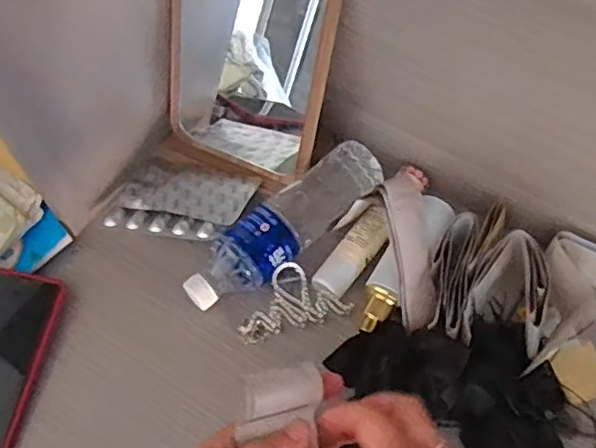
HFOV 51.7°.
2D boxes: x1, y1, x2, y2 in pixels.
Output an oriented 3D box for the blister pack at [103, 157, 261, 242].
[{"bbox_3d":[-0.118,-0.026,0.629,0.132,0.011,0.100,12,49,21],"label":"blister pack"}]

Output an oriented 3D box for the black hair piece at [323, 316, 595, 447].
[{"bbox_3d":[0.149,0.148,0.530,0.165,0.057,0.197,-30,65,-16],"label":"black hair piece"}]

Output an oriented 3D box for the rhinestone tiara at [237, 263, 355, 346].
[{"bbox_3d":[-0.006,0.073,0.579,0.107,0.038,0.057,-15,62,-8],"label":"rhinestone tiara"}]

